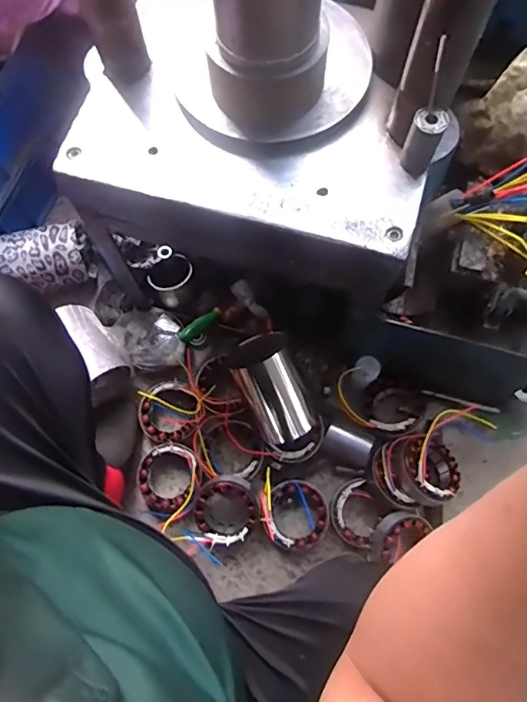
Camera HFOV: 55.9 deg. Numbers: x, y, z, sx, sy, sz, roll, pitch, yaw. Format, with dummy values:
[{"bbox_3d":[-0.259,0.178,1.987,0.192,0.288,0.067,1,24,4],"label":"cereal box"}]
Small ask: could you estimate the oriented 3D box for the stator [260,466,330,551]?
[{"bbox_3d":[0.055,0.288,0.879,0.124,0.064,0.126,0,72,1],"label":"stator"}]

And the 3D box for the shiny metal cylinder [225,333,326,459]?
[{"bbox_3d":[0.031,0.092,0.898,0.109,0.089,0.233,-29,105,-9],"label":"shiny metal cylinder"}]

